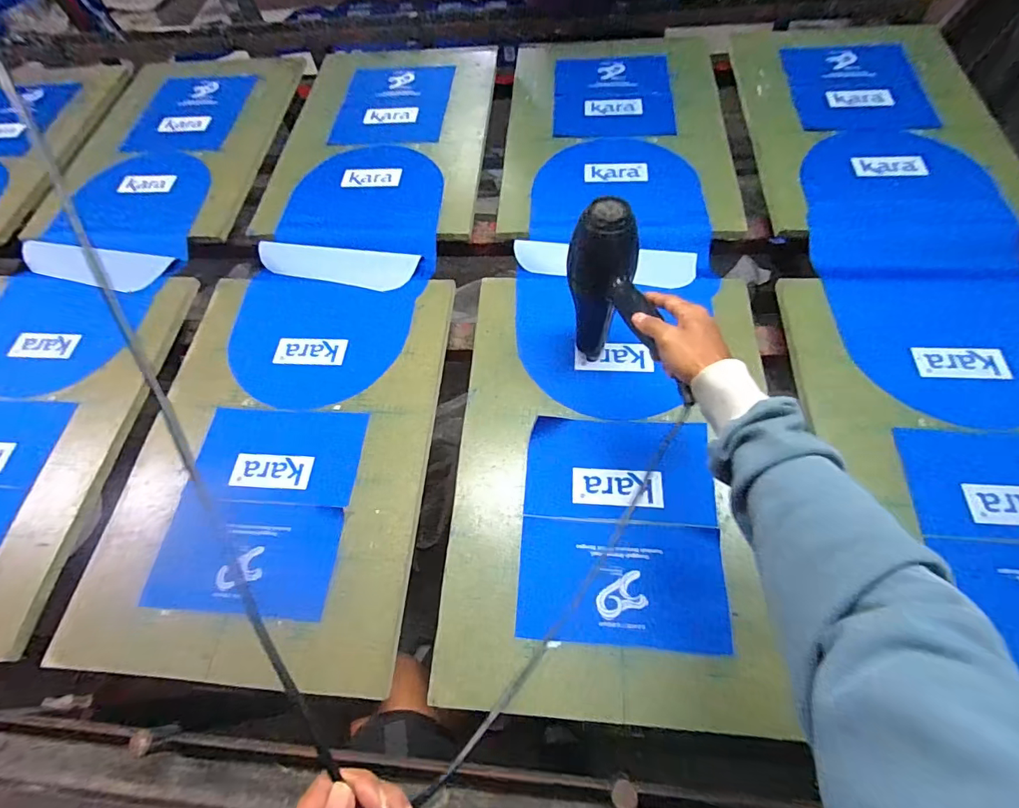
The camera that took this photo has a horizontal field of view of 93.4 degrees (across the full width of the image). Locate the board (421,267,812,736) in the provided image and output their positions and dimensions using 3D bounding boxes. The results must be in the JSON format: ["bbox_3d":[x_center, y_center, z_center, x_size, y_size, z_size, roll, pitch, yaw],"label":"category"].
[{"bbox_3d":[0.139,0.075,0.667,0.419,0.027,0.616,3,62,6],"label":"board"}]

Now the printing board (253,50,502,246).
[{"bbox_3d":[-0.269,-0.593,1.053,0.446,0.034,0.622,3,62,6],"label":"printing board"}]

